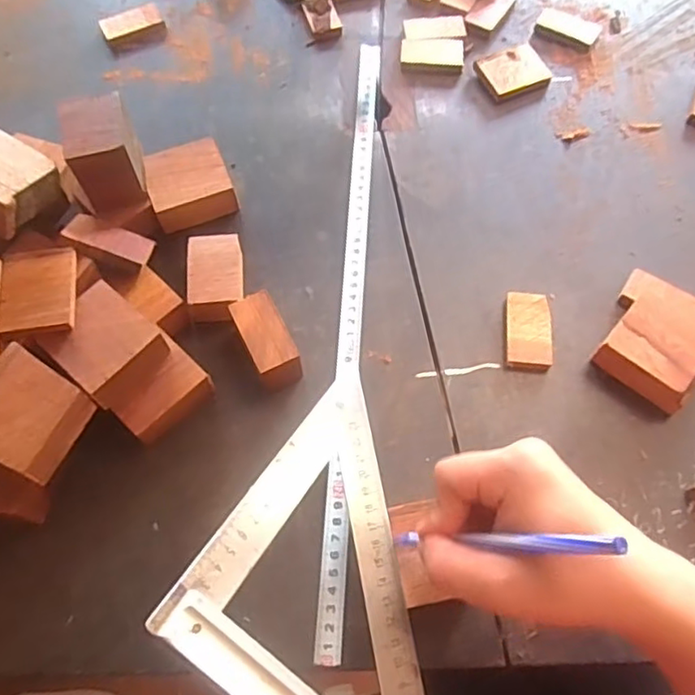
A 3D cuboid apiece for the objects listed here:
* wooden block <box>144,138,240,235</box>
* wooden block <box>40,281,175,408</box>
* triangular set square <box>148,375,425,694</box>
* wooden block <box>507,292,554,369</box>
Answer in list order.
[{"bbox_3d":[-0.121,-0.123,0.481,0.059,0.030,0.060,-20,66,-9],"label":"wooden block"},{"bbox_3d":[-0.154,-0.002,0.394,0.058,0.029,0.054,40,72,16],"label":"wooden block"},{"bbox_3d":[-0.025,0.128,0.312,0.129,0.007,0.234,4,61,-31],"label":"triangular set square"},{"bbox_3d":[0.127,-0.011,0.435,0.031,0.010,0.055,4,65,2],"label":"wooden block"}]

